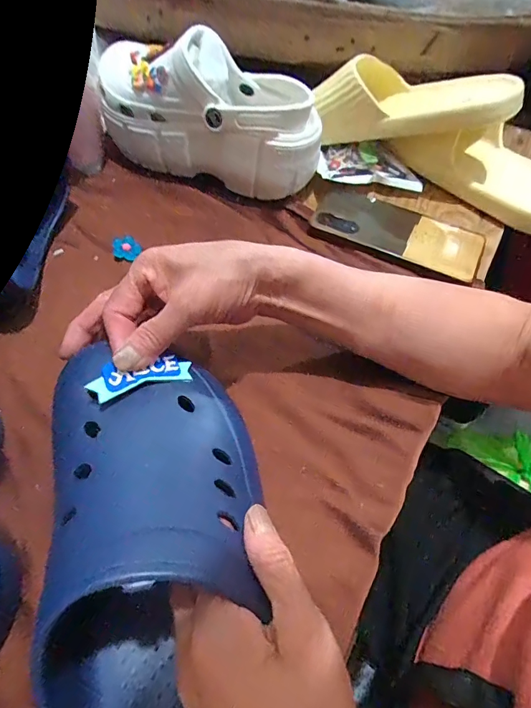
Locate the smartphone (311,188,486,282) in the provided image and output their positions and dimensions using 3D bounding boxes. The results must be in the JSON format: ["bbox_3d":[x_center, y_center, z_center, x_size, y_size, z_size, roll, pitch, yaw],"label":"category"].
[{"bbox_3d":[0.129,-0.123,0.405,0.161,0.013,0.073,25,61,9],"label":"smartphone"}]

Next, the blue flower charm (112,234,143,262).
[{"bbox_3d":[-0.131,-0.099,0.386,0.025,0.005,0.024,-16,89,-16],"label":"blue flower charm"}]

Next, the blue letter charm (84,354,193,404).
[{"bbox_3d":[-0.077,0.014,0.256,0.061,0.008,0.019,-13,79,-32],"label":"blue letter charm"}]

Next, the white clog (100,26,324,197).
[{"bbox_3d":[-0.058,-0.241,0.415,0.241,0.109,0.085,23,61,8],"label":"white clog"}]

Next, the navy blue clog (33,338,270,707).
[{"bbox_3d":[-0.055,0.109,0.198,0.109,0.083,0.283,-8,60,-5],"label":"navy blue clog"}]

